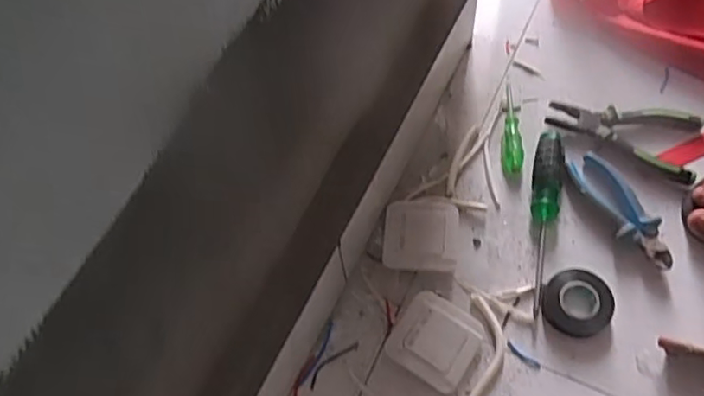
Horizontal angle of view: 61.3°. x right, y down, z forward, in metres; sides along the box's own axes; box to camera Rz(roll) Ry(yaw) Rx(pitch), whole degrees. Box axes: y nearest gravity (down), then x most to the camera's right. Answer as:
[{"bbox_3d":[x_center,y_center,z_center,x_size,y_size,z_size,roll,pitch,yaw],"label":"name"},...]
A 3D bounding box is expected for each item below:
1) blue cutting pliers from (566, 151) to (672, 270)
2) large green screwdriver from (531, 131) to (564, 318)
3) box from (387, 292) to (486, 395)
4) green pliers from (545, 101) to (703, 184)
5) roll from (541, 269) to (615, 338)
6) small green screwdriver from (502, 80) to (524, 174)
[{"bbox_3d":[0.291,0.008,0.639,0.047,0.022,0.150,-30,64,-10],"label":"blue cutting pliers"},{"bbox_3d":[0.207,0.020,0.638,0.028,0.026,0.206,9,64,9],"label":"large green screwdriver"},{"bbox_3d":[0.083,0.140,0.588,0.079,0.026,0.079,29,69,18],"label":"box"},{"bbox_3d":[0.315,-0.079,0.695,0.165,0.027,0.094,21,67,15],"label":"green pliers"},{"bbox_3d":[0.227,0.107,0.599,0.064,0.019,0.064,-2,63,4],"label":"roll"},{"bbox_3d":[0.188,-0.089,0.715,0.023,0.017,0.129,-1,63,4],"label":"small green screwdriver"}]

